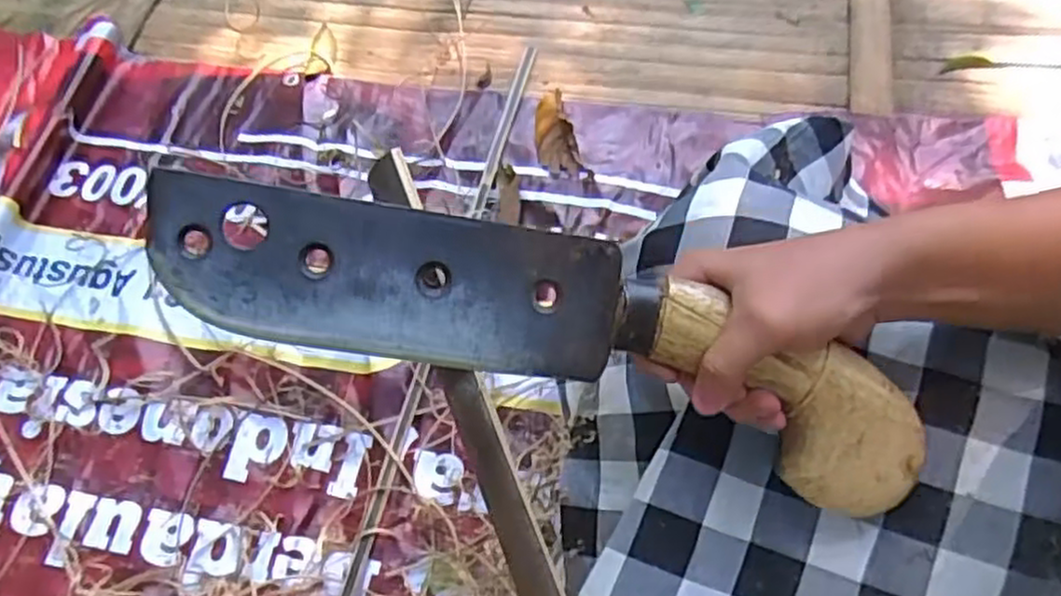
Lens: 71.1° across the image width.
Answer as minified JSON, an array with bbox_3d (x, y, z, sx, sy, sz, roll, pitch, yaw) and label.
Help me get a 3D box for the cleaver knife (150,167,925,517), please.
[{"bbox_3d":[0.012,0.013,0.357,0.367,0.040,0.083,16,90,-6],"label":"cleaver knife"}]

